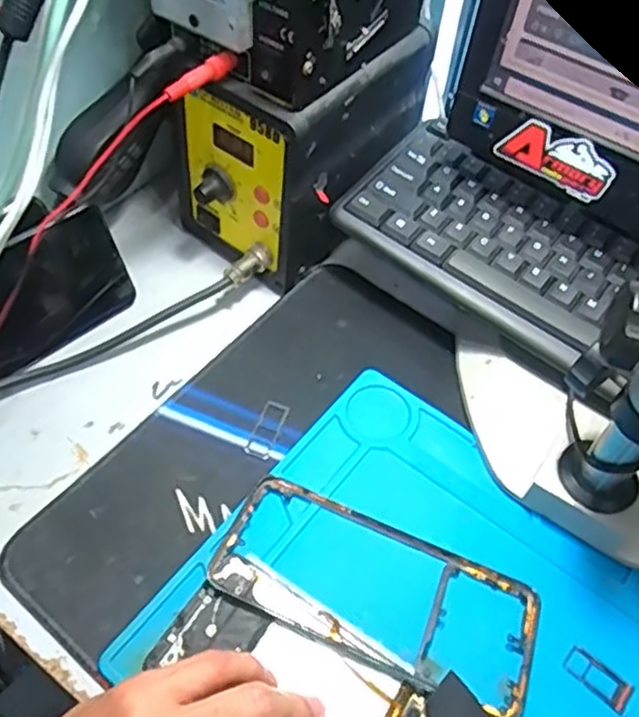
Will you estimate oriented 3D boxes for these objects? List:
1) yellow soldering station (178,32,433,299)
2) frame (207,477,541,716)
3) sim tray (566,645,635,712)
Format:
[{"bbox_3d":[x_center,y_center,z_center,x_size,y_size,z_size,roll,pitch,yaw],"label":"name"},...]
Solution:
[{"bbox_3d":[-0.011,-0.148,0.481,0.092,0.136,0.153,34,59,19],"label":"yellow soldering station"},{"bbox_3d":[0.030,0.120,0.363,0.167,0.007,0.076,22,44,11],"label":"frame"},{"bbox_3d":[0.140,0.160,0.349,0.033,0.004,0.016,38,61,21],"label":"sim tray"}]

